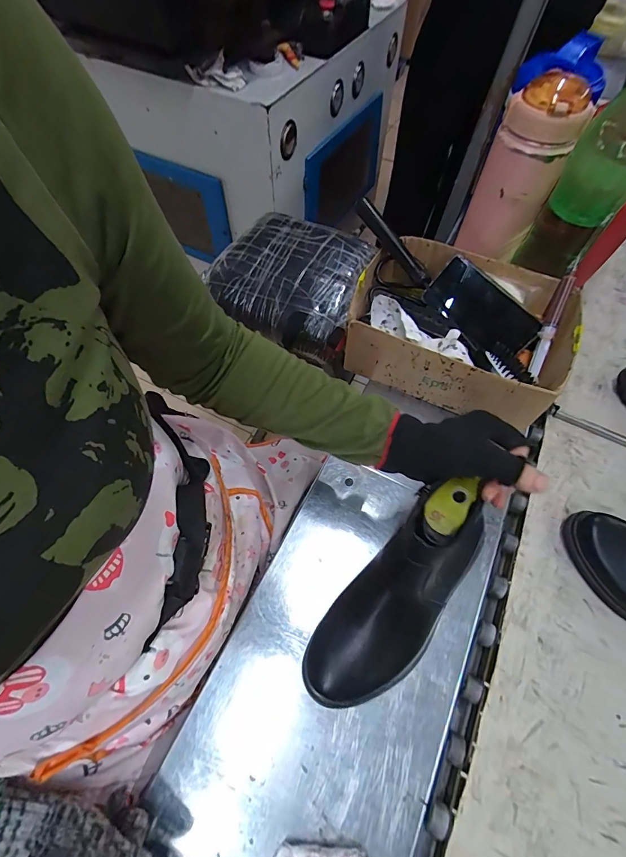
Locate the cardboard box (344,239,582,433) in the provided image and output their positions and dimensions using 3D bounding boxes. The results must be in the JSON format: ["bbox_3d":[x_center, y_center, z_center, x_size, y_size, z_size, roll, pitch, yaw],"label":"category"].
[{"bbox_3d":[0.200,-0.143,0.519,0.284,0.095,0.201,23,63,13],"label":"cardboard box"}]

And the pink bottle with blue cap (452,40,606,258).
[{"bbox_3d":[0.277,-0.348,0.494,0.093,0.219,0.096,25,63,14],"label":"pink bottle with blue cap"}]

